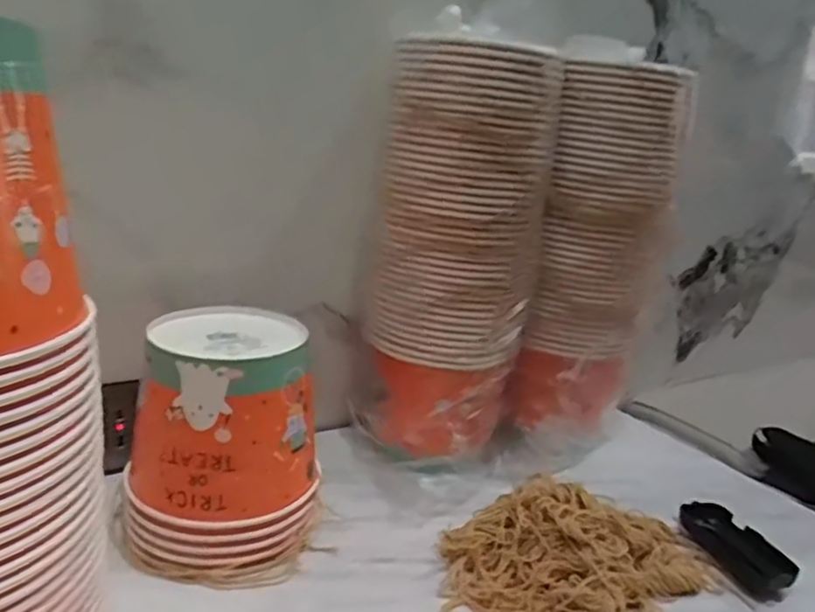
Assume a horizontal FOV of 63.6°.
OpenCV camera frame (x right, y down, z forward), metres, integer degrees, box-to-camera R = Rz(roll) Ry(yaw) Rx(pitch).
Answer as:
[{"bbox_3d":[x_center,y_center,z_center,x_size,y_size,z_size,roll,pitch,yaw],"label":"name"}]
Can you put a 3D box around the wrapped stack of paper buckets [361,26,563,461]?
[{"bbox_3d":[0.048,-0.053,0.675,0.148,0.387,0.134,18,20,33],"label":"wrapped stack of paper buckets"}]

